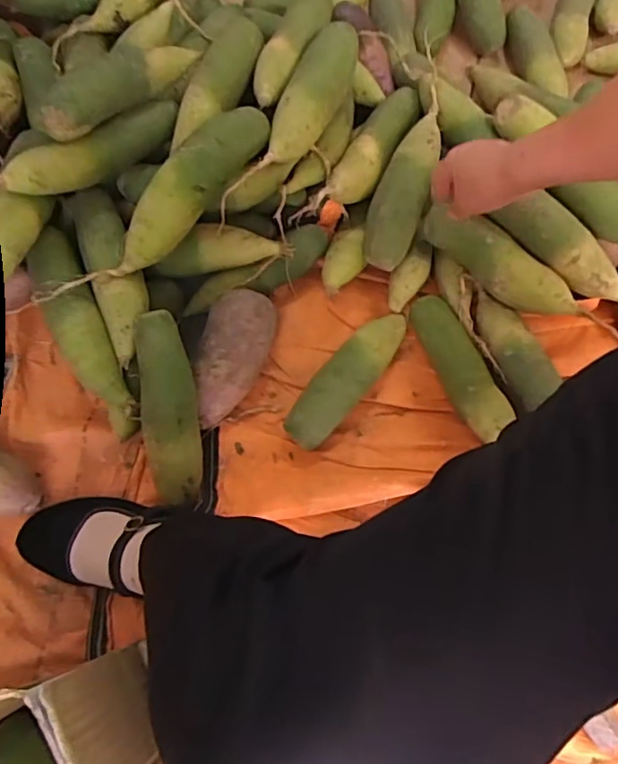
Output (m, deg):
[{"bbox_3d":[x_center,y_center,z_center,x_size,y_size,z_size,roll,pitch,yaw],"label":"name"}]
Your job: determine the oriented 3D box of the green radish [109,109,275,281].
[{"bbox_3d":[-0.121,-0.205,0.585,0.049,0.060,0.228,35,72,9],"label":"green radish"}]

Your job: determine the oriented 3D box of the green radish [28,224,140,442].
[{"bbox_3d":[-0.246,-0.056,0.600,0.057,0.079,0.233,-26,74,-12],"label":"green radish"}]

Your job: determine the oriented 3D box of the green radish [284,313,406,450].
[{"bbox_3d":[0.047,-0.012,0.635,0.059,0.050,0.196,40,73,11],"label":"green radish"}]

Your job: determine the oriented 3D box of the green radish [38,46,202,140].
[{"bbox_3d":[-0.207,-0.328,0.594,0.054,0.048,0.213,36,57,10],"label":"green radish"}]

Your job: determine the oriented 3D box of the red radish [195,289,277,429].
[{"bbox_3d":[-0.084,-0.028,0.620,0.075,0.073,0.158,11,70,1],"label":"red radish"}]

